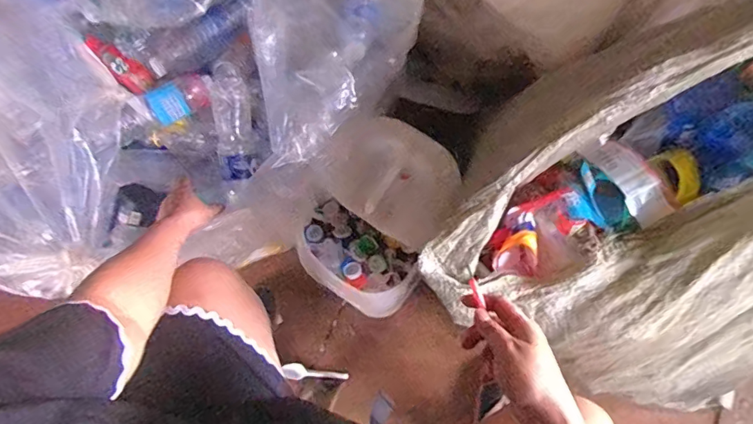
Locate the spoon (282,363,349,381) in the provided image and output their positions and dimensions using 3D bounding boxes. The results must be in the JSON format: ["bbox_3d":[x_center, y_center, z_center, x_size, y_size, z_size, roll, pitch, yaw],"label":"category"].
[{"bbox_3d":[-0.131,0.349,1.007,0.138,0.029,0.031,9,72,1],"label":"spoon"}]

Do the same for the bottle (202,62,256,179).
[{"bbox_3d":[-0.243,-0.152,0.795,0.055,0.065,0.196,-13,73,-6],"label":"bottle"}]

